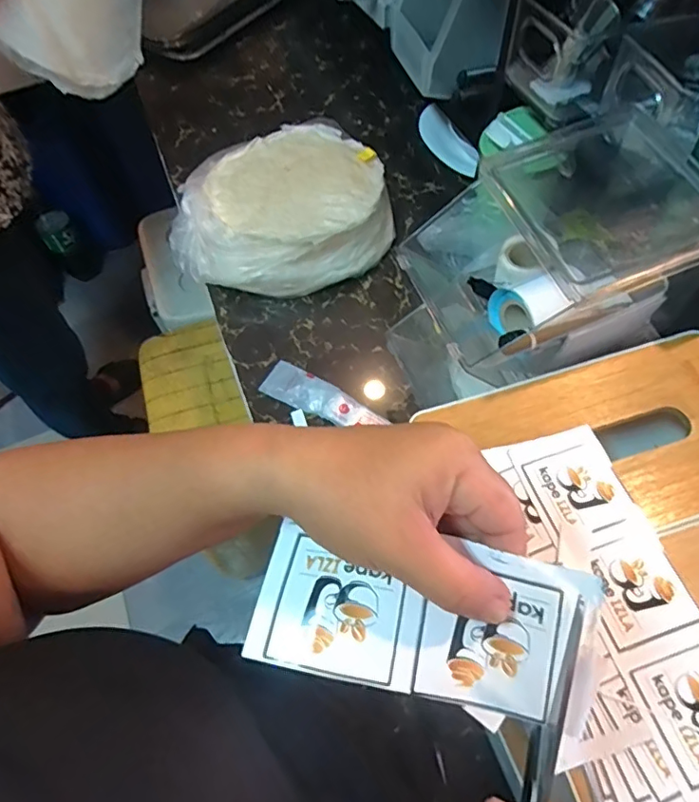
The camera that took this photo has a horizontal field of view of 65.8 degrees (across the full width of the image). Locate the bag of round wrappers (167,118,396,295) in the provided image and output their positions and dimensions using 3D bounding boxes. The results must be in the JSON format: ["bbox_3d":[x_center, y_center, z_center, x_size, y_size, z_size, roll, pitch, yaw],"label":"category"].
[{"bbox_3d":[-0.082,-0.239,0.659,0.248,0.072,0.238,-9,60,-3],"label":"bag of round wrappers"}]

